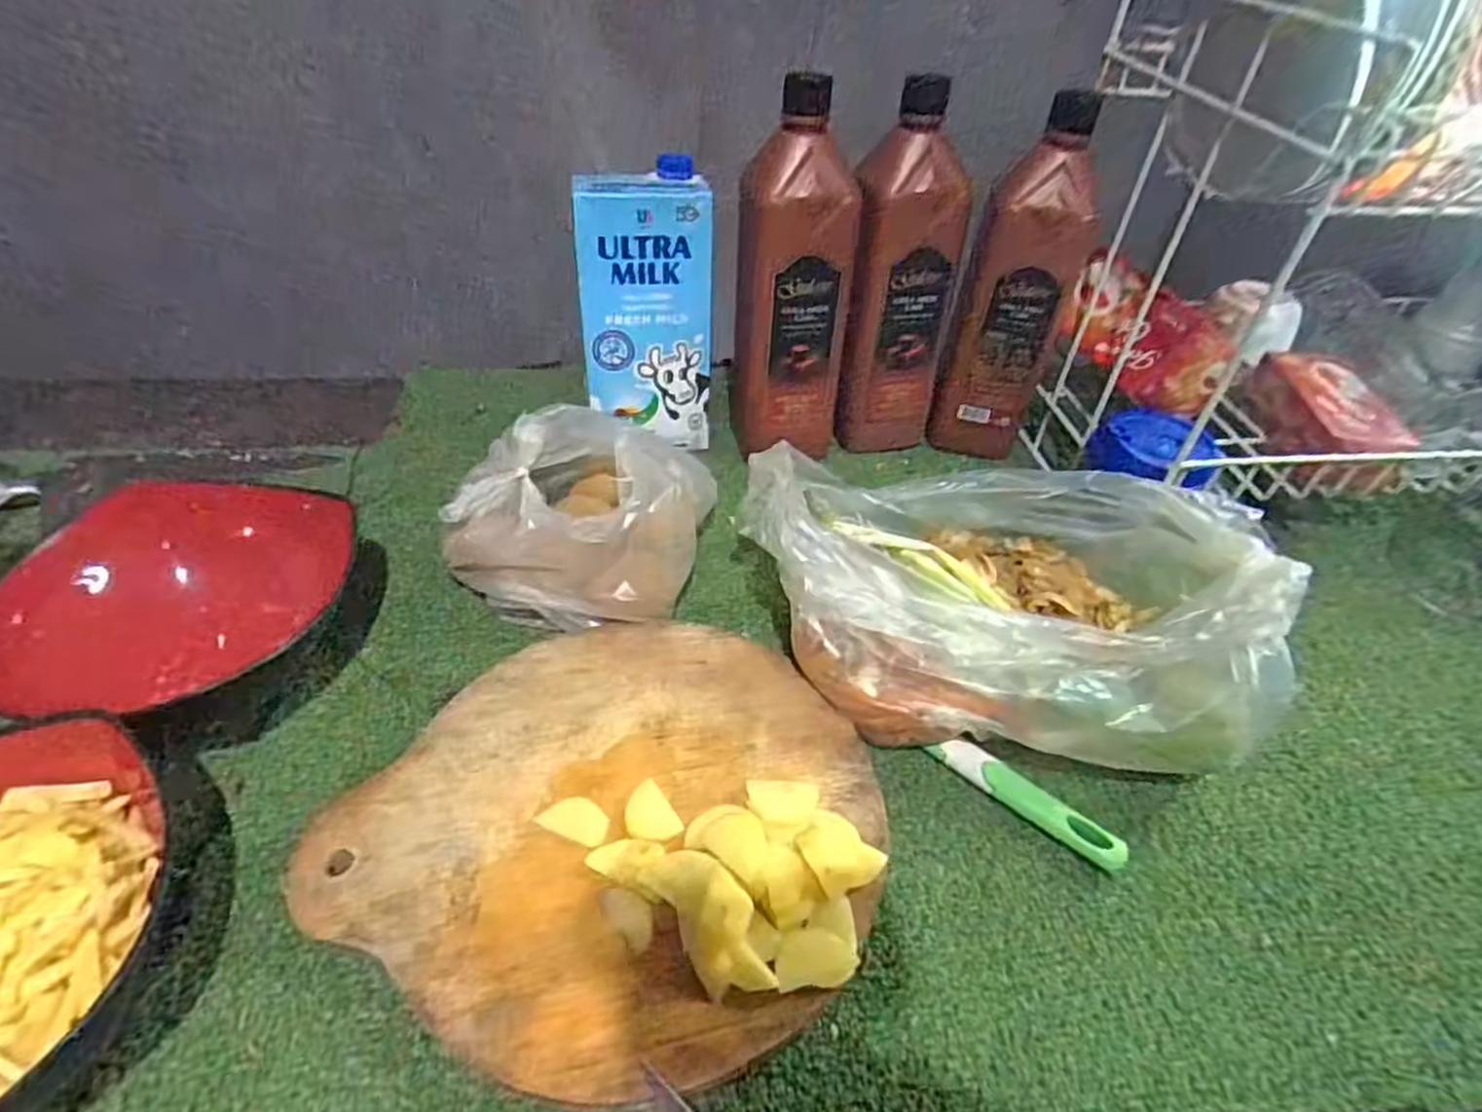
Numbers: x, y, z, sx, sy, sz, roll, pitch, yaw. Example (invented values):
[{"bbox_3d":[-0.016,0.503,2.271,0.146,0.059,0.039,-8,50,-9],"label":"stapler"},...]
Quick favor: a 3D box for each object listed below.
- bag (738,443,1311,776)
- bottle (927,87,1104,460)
[{"bbox_3d":[0.152,0.017,0.429,0.261,0.100,0.210,-5,44,-11],"label":"bag"},{"bbox_3d":[0.206,-0.192,0.560,0.078,0.242,0.077,20,45,14],"label":"bottle"}]

